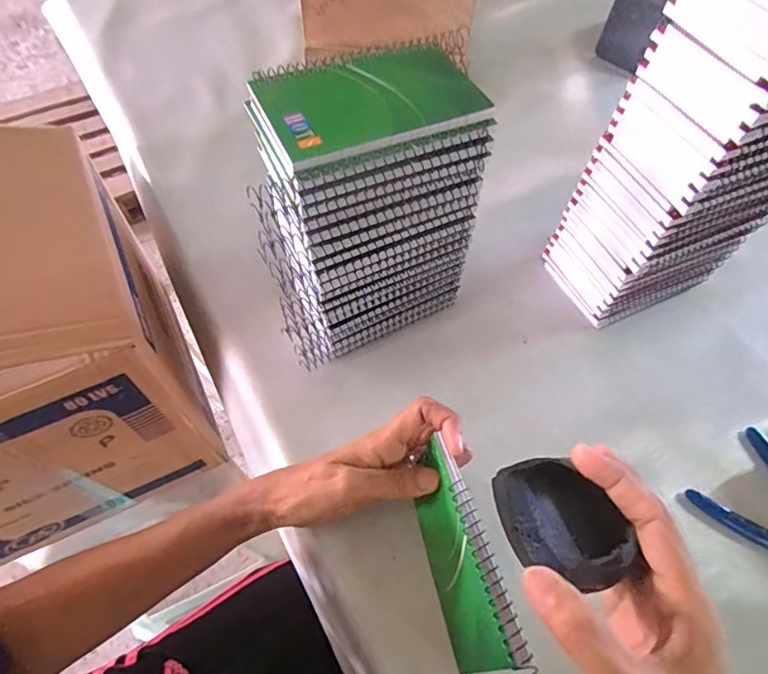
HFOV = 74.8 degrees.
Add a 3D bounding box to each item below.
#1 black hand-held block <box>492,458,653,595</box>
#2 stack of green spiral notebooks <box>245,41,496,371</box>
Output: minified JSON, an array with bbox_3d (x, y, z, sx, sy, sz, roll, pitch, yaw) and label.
[{"bbox_3d":[0.092,0.094,0.252,0.063,0.026,0.063,-13,62,-9],"label":"black hand-held block"},{"bbox_3d":[-0.019,-0.089,0.380,0.160,0.206,0.100,-24,62,-16],"label":"stack of green spiral notebooks"}]

